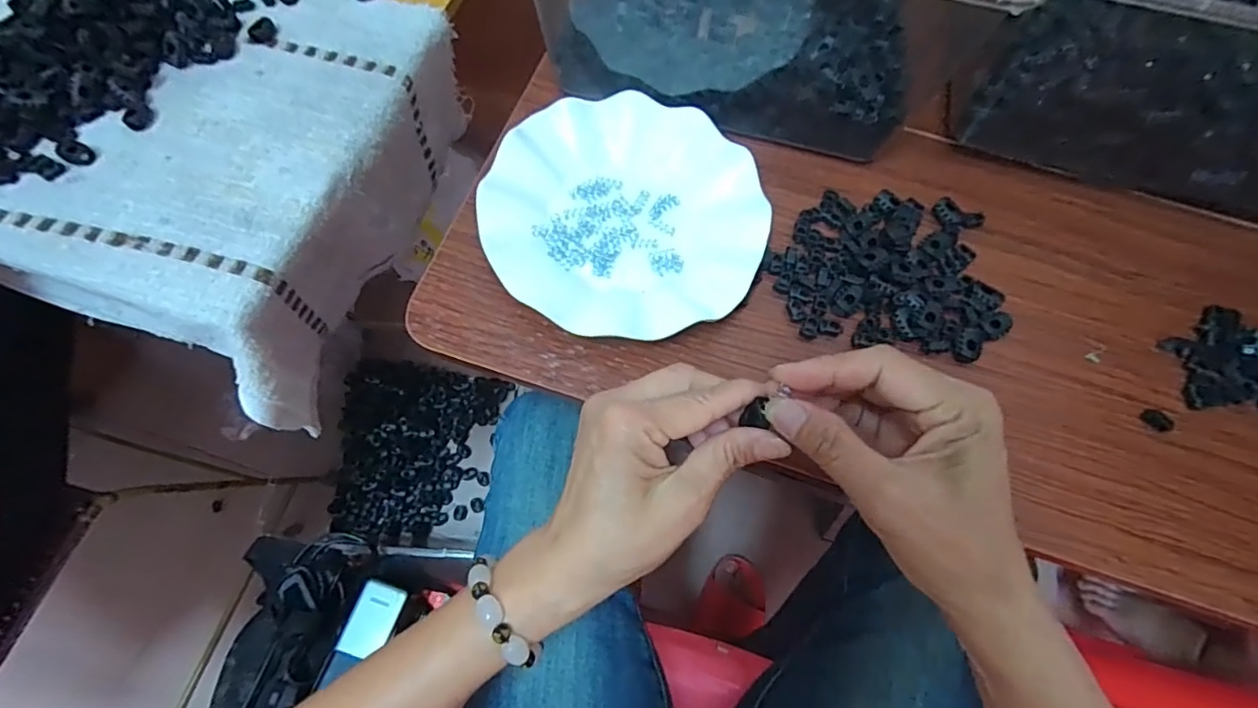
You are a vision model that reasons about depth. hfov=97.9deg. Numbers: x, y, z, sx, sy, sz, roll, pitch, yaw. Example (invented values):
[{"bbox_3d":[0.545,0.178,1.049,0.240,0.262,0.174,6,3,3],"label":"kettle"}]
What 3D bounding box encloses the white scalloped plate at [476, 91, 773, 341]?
[{"bbox_3d":[-0.003,-0.096,0.366,0.179,0.018,0.177,1,69,-2],"label":"white scalloped plate"}]

